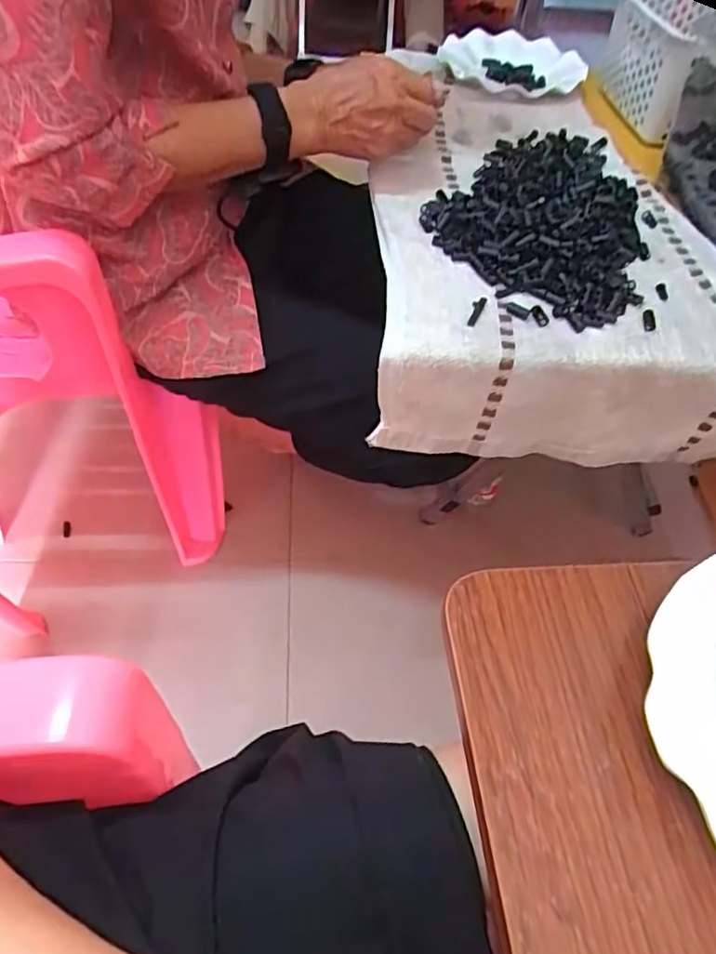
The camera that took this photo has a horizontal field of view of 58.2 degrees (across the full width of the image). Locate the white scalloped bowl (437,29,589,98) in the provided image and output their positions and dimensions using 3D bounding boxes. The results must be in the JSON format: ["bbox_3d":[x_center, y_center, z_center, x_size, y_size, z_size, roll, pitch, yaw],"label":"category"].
[{"bbox_3d":[0.187,-0.496,0.773,0.175,0.032,0.146,-17,54,-18],"label":"white scalloped bowl"}]

